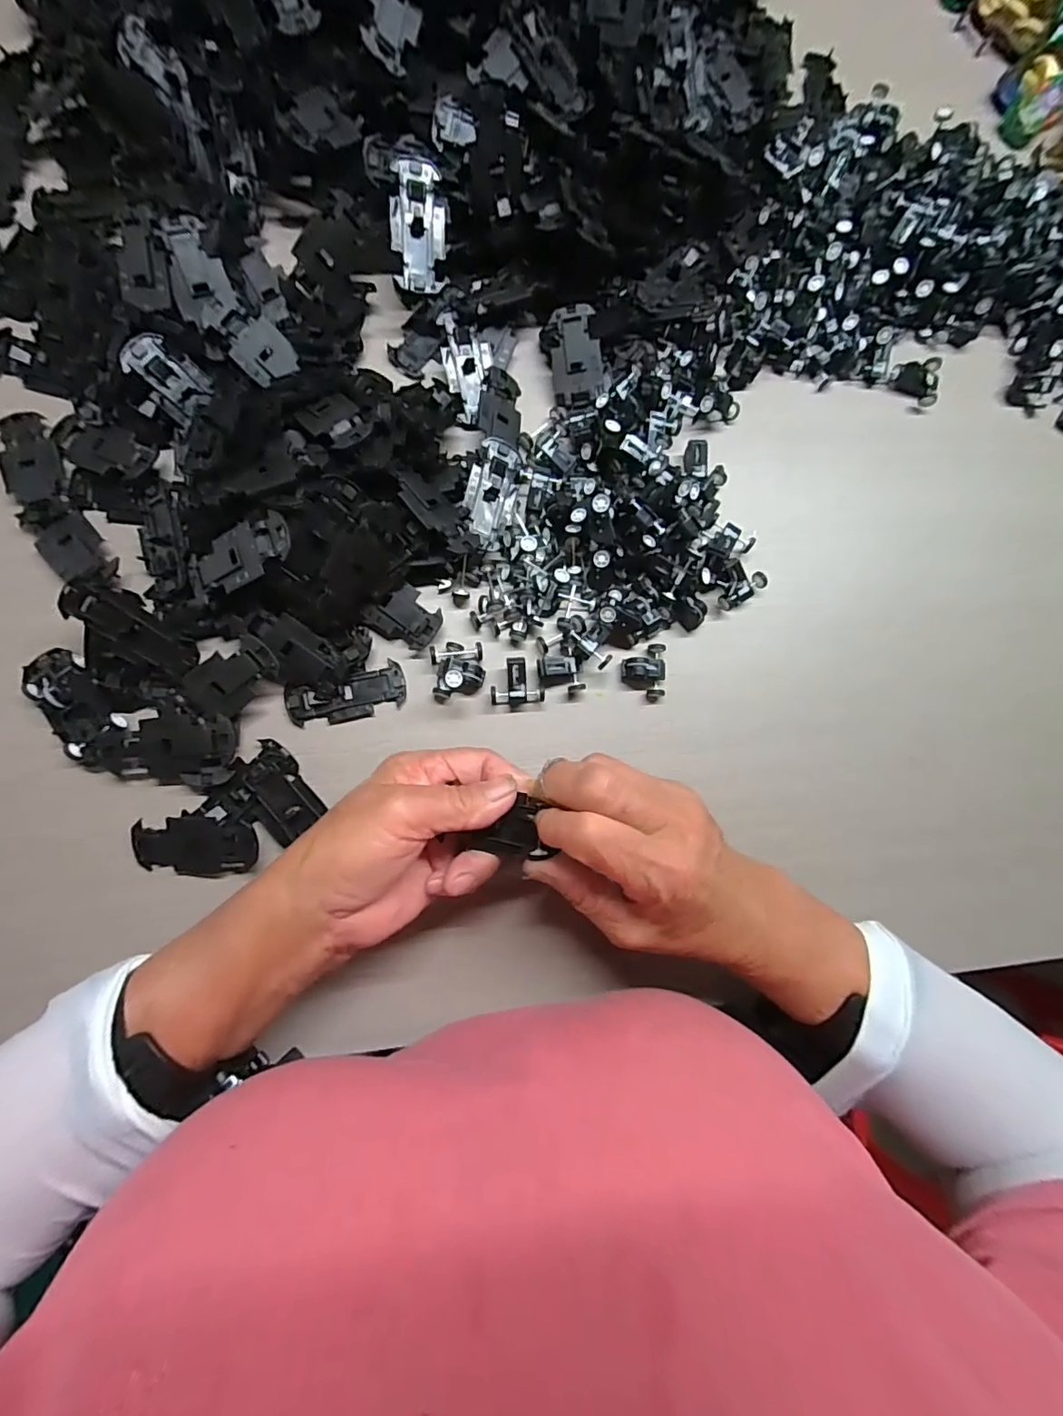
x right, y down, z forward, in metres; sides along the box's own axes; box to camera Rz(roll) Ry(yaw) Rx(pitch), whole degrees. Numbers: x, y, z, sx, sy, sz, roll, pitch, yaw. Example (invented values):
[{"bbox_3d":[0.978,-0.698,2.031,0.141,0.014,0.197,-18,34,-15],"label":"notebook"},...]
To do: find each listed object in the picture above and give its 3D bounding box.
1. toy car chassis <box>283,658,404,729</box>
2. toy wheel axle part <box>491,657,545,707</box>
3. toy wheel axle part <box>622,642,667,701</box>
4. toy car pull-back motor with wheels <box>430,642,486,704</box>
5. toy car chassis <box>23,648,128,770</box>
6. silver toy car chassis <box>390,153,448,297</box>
[{"bbox_3d":[-0.102,-0.007,0.299,0.064,0.008,0.027,-16,87,-8],"label":"toy car chassis"},{"bbox_3d":[-0.009,-0.015,0.311,0.030,0.014,0.026,-10,86,-8],"label":"toy wheel axle part"},{"bbox_3d":[0.067,-0.022,0.321,0.025,0.013,0.033,1,85,-7],"label":"toy wheel axle part"},{"bbox_3d":[-0.041,-0.021,0.306,0.029,0.014,0.032,-5,85,-7],"label":"toy car pull-back motor with wheels"},{"bbox_3d":[-0.235,-0.001,0.275,0.031,0.009,0.063,-37,90,-9],"label":"toy car chassis"},{"bbox_3d":[-0.065,-0.276,0.308,0.030,0.008,0.067,-1,102,-7],"label":"silver toy car chassis"}]

